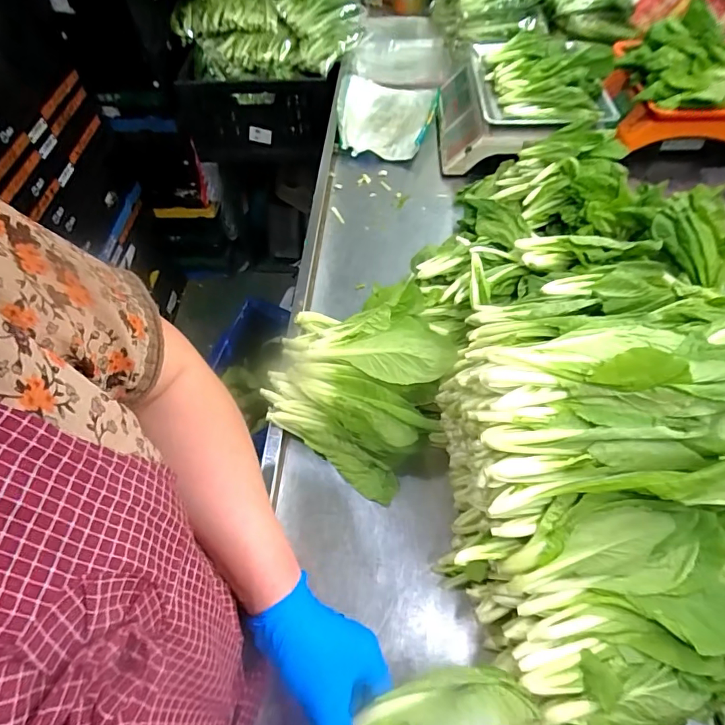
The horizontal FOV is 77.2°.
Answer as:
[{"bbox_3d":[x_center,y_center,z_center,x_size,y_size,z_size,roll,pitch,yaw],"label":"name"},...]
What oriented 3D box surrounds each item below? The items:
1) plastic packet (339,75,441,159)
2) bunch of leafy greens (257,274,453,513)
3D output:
[{"bbox_3d":[0.055,-0.576,1.041,0.221,0.075,0.288,5,56,6],"label":"plastic packet"},{"bbox_3d":[-0.005,0.010,0.615,0.228,0.088,0.273,16,58,13],"label":"bunch of leafy greens"}]

